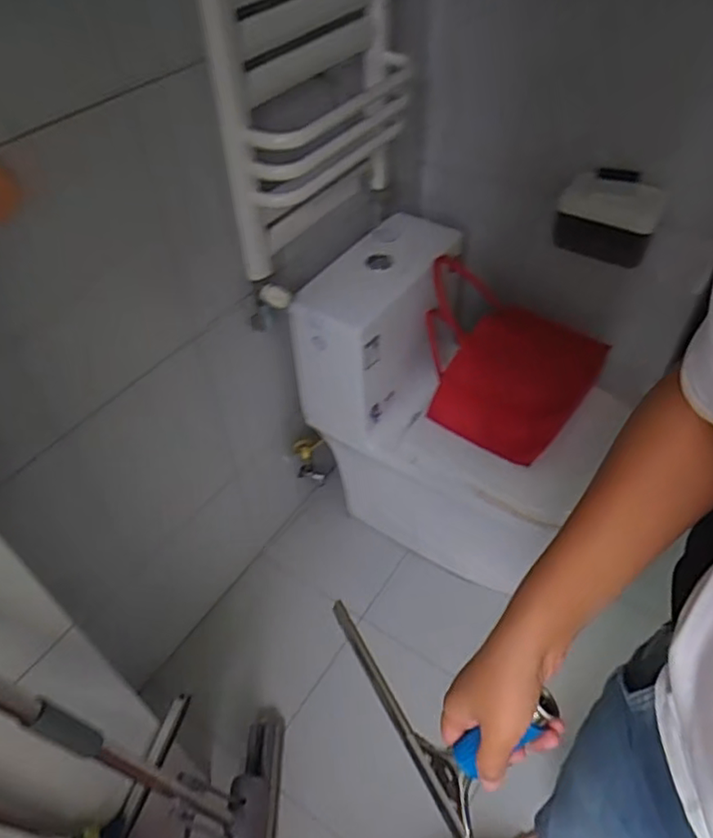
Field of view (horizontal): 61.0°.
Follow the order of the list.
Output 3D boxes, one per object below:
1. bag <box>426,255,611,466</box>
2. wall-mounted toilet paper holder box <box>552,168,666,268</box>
[{"bbox_3d":[0.303,-0.126,1.273,0.365,0.206,0.301,23,52,23],"label":"bag"},{"bbox_3d":[0.504,-0.405,1.224,0.189,0.151,0.112,17,50,18],"label":"wall-mounted toilet paper holder box"}]

